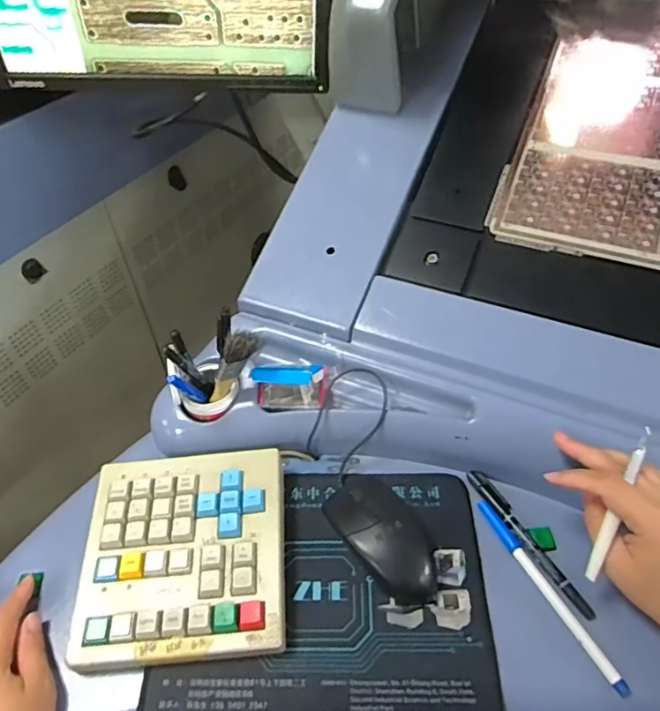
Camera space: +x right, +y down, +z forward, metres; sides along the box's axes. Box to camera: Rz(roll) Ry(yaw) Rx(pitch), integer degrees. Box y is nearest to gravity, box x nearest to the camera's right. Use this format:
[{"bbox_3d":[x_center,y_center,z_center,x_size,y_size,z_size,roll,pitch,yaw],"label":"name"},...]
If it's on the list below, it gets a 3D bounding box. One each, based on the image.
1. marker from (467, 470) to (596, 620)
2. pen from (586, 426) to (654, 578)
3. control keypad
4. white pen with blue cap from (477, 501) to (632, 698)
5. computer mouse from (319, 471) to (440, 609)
[{"bbox_3d":[0.164,0.153,0.452,0.017,0.010,0.140,-20,49,-17],"label":"marker"},{"bbox_3d":[0.210,0.108,0.393,0.009,0.009,0.118,22,87,21],"label":"pen"},{"bbox_3d":[-0.118,0.155,0.437,0.160,0.031,0.162,-3,46,-1],"label":"control keypad"},{"bbox_3d":[0.170,0.183,0.425,0.010,0.011,0.161,-21,49,-18],"label":"white pen with blue cap"},{"bbox_3d":[0.045,0.145,0.450,0.062,0.034,0.119,-28,52,-23],"label":"computer mouse"}]

